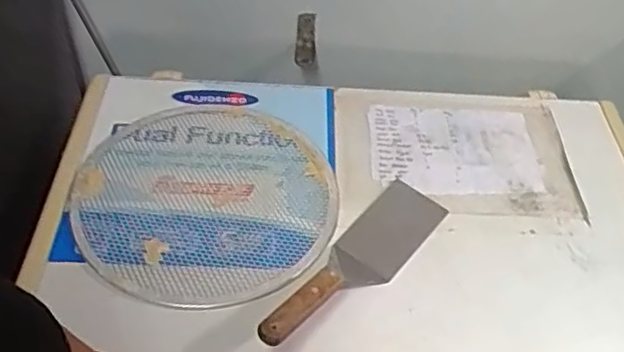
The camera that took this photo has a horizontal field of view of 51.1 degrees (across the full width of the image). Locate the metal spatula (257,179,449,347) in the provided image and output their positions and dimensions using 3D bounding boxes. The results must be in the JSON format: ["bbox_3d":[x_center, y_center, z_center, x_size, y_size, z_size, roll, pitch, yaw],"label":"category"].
[{"bbox_3d":[0.044,0.090,0.682,0.076,0.041,0.289,30,38,24],"label":"metal spatula"}]

